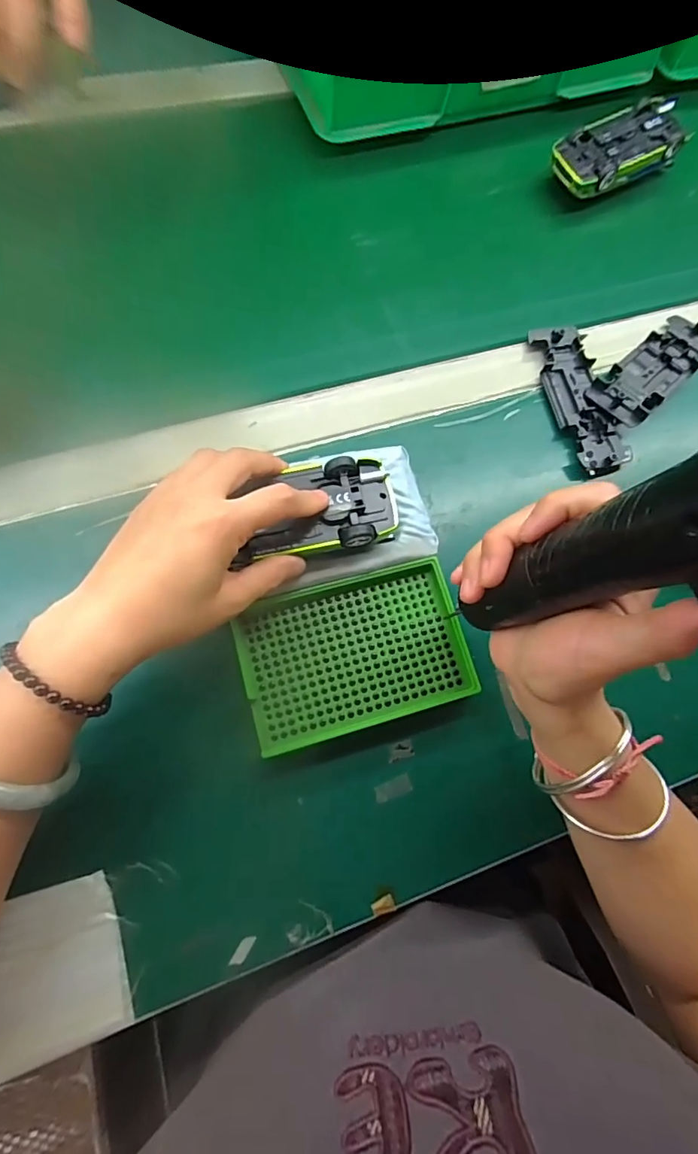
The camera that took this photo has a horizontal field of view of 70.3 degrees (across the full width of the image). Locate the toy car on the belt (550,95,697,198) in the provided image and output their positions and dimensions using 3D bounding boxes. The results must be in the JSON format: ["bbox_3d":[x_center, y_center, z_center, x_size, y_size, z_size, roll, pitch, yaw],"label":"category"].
[{"bbox_3d":[0.244,-0.385,0.451,0.127,0.033,0.056,-30,80,-13],"label":"toy car on the belt"}]

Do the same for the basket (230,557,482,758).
[{"bbox_3d":[0.004,0.048,0.317,0.138,0.023,0.091,-14,77,-10],"label":"basket"}]

